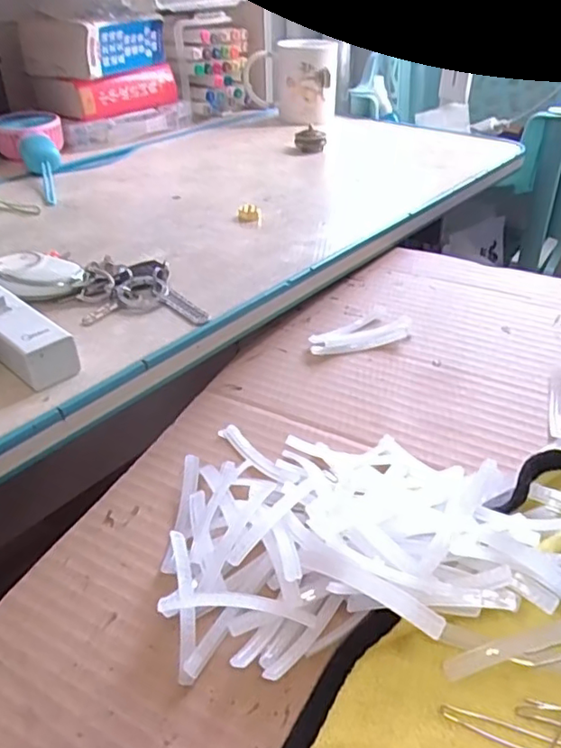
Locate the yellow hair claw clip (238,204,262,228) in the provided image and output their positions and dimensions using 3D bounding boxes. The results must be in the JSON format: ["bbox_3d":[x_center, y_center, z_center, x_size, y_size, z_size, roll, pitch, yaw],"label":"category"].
[{"bbox_3d":[-0.028,-0.144,0.533,0.022,0.011,0.017,-1,35,2],"label":"yellow hair claw clip"}]

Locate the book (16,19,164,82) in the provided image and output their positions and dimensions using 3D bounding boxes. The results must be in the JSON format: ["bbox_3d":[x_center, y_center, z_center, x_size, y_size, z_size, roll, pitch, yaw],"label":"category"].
[{"bbox_3d":[-0.232,-0.416,0.744,0.107,0.062,0.153,16,39,24],"label":"book"}]

